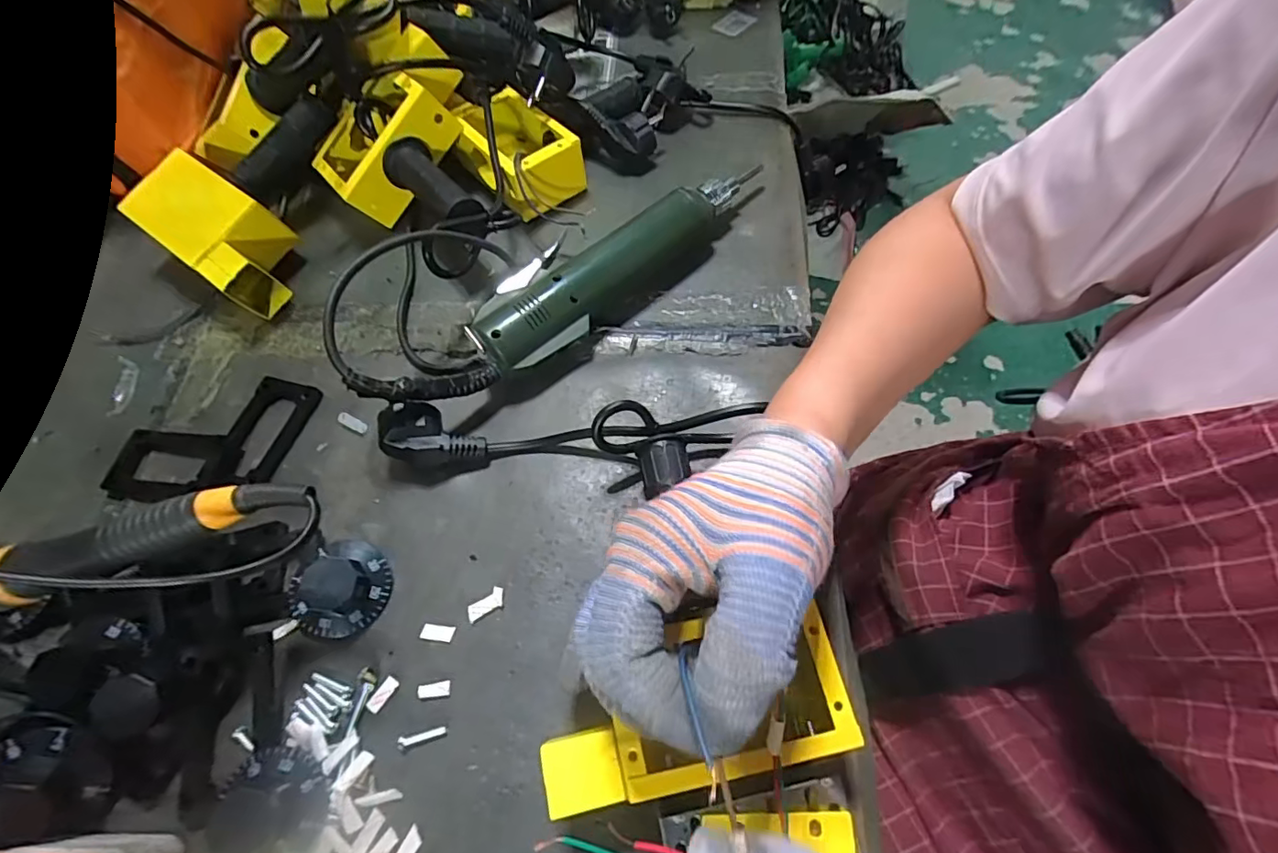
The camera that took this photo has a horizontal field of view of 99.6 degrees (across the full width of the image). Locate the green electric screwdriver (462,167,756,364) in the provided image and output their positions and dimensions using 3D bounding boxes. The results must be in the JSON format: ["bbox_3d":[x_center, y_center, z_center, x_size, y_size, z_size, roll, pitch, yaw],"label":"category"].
[{"bbox_3d":[-0.004,-0.116,0.371,0.242,0.041,0.048,-40,67,-17],"label":"green electric screwdriver"}]

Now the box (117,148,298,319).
[{"bbox_3d":[-0.301,-0.136,0.391,0.127,0.058,0.064,31,68,18],"label":"box"}]

